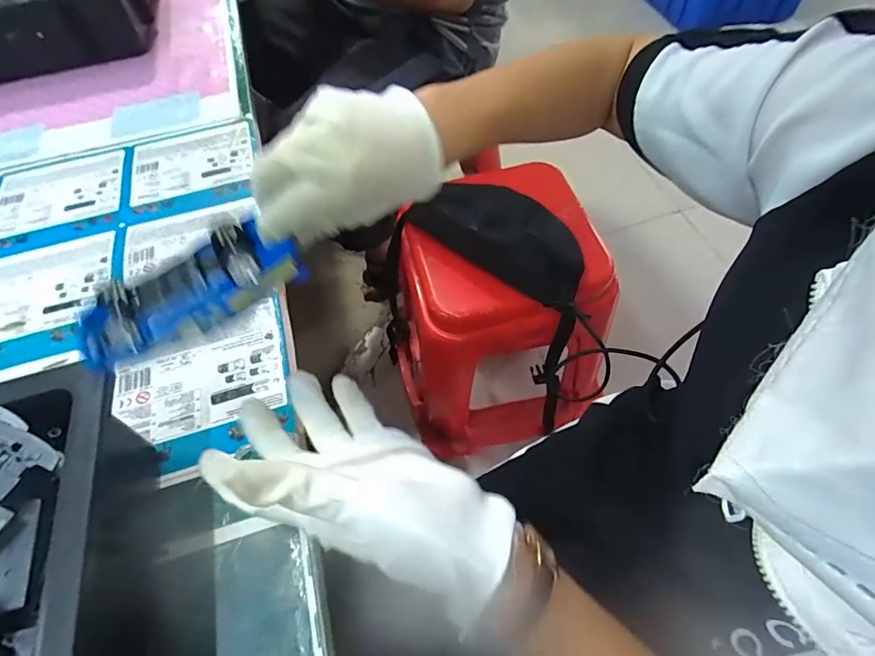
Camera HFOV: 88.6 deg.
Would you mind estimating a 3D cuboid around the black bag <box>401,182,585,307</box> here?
[{"bbox_3d":[0.102,-0.151,0.638,0.248,0.074,0.141,32,67,22],"label":"black bag"}]

